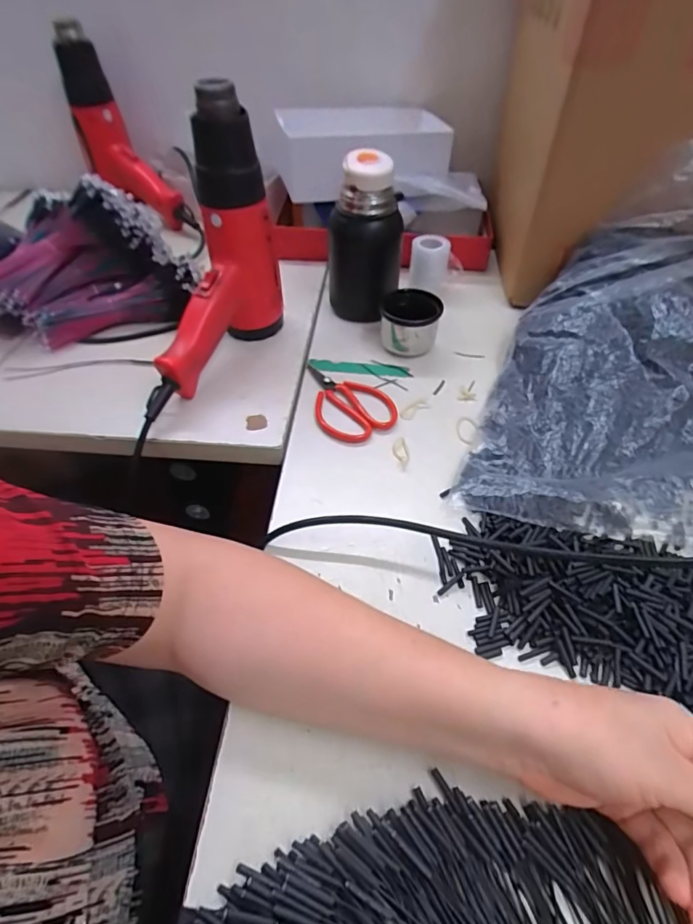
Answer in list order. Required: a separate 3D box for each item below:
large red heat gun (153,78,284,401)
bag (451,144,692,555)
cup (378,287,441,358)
[{"bbox_3d":[-0.127,-0.196,0.481,0.082,0.235,0.179,7,49,7],"label":"large red heat gun"},{"bbox_3d":[0.316,-0.107,0.429,0.321,0.191,0.384,18,51,16],"label":"bag"},{"bbox_3d":[0.072,-0.157,0.561,0.063,0.052,0.069,0,49,0],"label":"cup"}]

